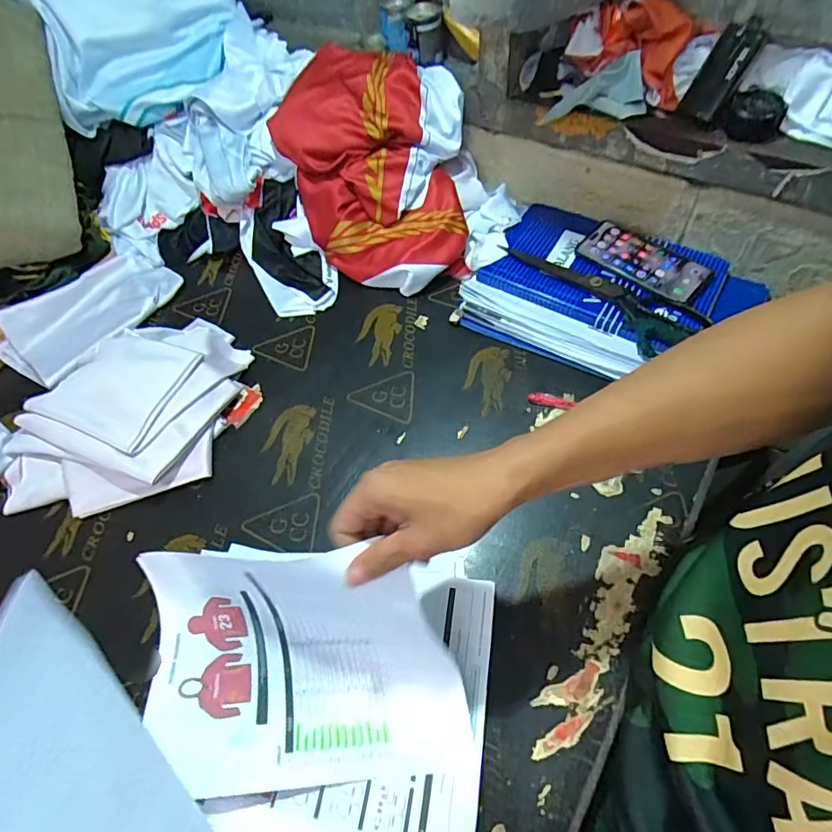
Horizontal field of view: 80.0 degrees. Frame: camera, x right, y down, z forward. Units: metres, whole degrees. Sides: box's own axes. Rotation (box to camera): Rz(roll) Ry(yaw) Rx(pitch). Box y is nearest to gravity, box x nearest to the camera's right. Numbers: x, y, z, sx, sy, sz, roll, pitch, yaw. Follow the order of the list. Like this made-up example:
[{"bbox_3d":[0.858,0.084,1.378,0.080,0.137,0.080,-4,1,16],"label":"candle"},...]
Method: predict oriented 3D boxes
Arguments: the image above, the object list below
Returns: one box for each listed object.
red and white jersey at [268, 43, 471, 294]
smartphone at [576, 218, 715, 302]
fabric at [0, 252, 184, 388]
[{"bbox_3d":[-0.059,-0.357,0.729,0.257,0.206,0.331,-14,58,-4],"label":"red and white jersey"},{"bbox_3d":[0.311,-0.216,0.673,0.171,0.010,0.092,36,67,25],"label":"smartphone"},{"bbox_3d":[-0.481,-0.159,0.726,0.142,0.033,0.247,30,65,21],"label":"fabric"}]

